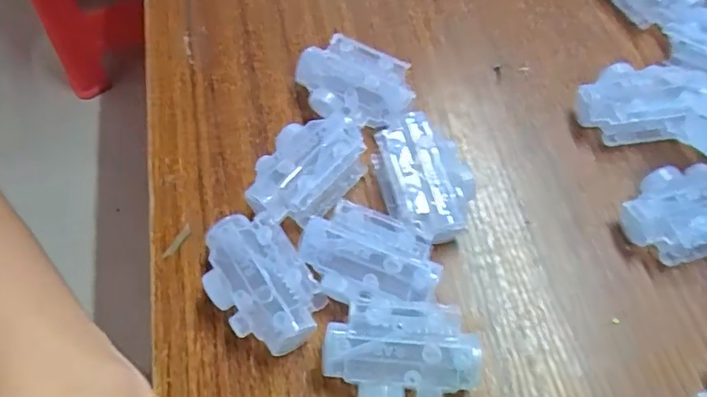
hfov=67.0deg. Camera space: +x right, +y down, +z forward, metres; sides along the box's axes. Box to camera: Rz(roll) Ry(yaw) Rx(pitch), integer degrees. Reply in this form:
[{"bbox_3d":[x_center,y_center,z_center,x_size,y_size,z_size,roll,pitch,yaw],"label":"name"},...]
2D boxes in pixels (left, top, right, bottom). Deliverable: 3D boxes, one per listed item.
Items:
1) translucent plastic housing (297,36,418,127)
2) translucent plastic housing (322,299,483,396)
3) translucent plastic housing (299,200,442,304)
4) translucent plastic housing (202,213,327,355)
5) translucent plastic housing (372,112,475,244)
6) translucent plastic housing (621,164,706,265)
[{"bbox_3d":[0.000,-0.065,0.313,0.068,0.026,0.042,21,65,12],"label":"translucent plastic housing"},{"bbox_3d":[0.022,0.073,0.246,0.068,0.029,0.043,2,63,2],"label":"translucent plastic housing"},{"bbox_3d":[0.008,0.033,0.267,0.068,0.028,0.044,19,64,11],"label":"translucent plastic housing"},{"bbox_3d":[-0.046,0.042,0.262,0.044,0.029,0.067,-34,67,-15],"label":"translucent plastic housing"},{"bbox_3d":[0.039,-0.009,0.287,0.047,0.031,0.069,-13,63,-5],"label":"translucent plastic housing"},{"bbox_3d":[0.175,0.006,0.276,0.066,0.027,0.043,-11,63,-4],"label":"translucent plastic housing"}]

